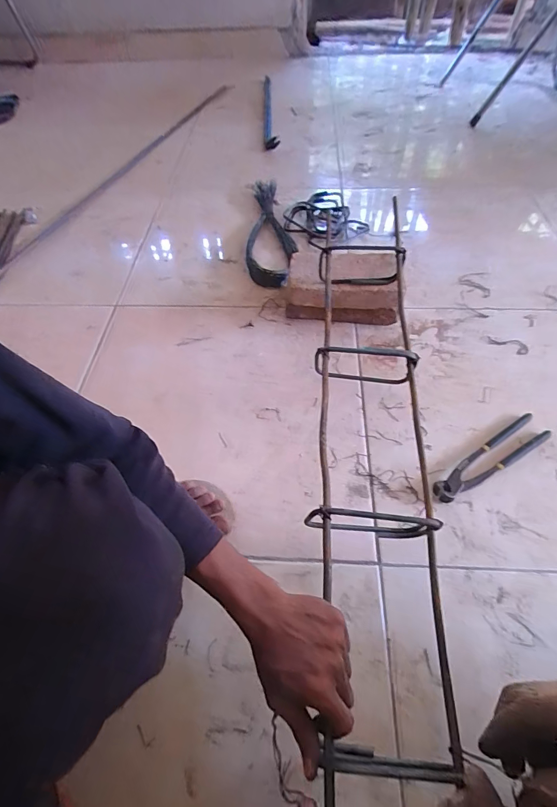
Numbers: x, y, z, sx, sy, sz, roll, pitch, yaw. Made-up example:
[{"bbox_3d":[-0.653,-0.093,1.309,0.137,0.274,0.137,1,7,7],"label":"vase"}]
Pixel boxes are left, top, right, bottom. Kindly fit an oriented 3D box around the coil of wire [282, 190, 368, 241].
[{"bbox_3d":[0.123,-0.471,0.974,0.207,0.040,0.142,11,59,10],"label":"coil of wire"}]

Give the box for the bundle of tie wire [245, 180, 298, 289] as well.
[{"bbox_3d":[-0.015,-0.437,0.949,0.121,0.056,0.404,2,54,4],"label":"bundle of tie wire"}]

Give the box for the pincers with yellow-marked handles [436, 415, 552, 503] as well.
[{"bbox_3d":[0.323,0.084,0.581,0.218,0.023,0.046,-30,61,-15],"label":"pincers with yellow-marked handles"}]

